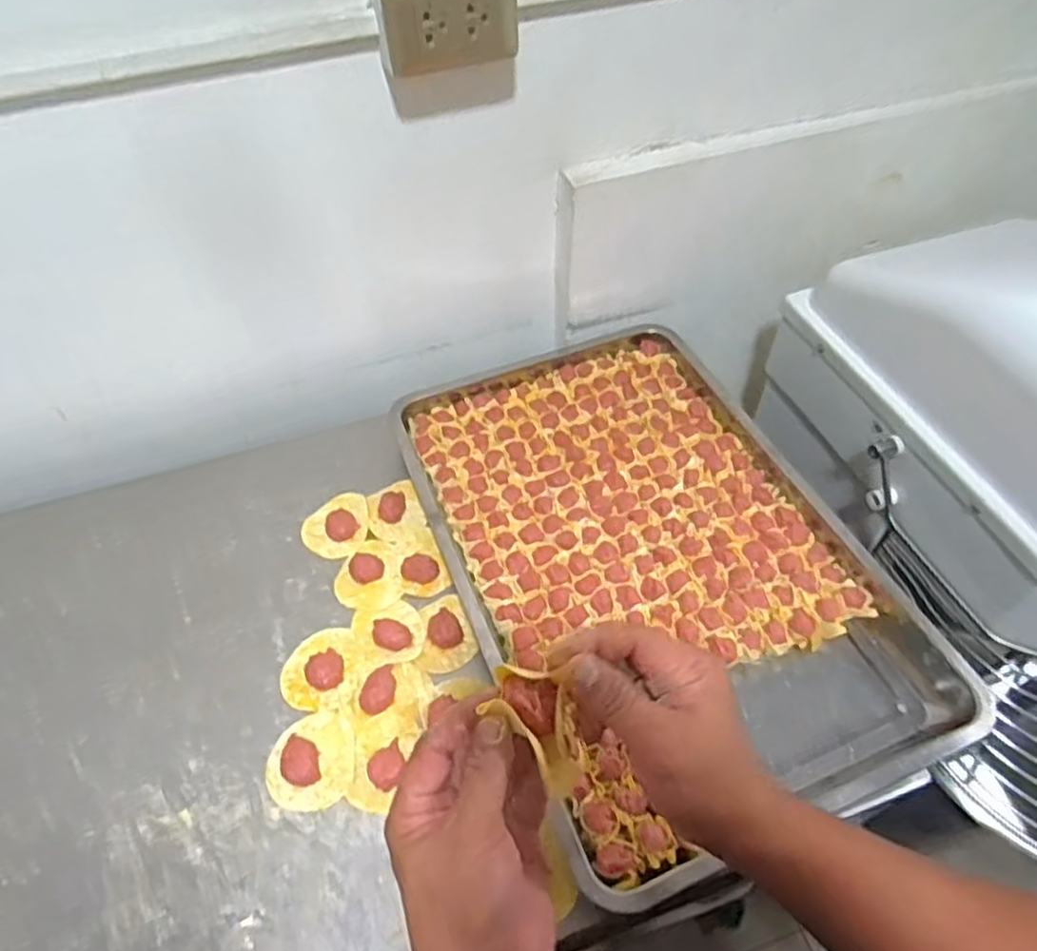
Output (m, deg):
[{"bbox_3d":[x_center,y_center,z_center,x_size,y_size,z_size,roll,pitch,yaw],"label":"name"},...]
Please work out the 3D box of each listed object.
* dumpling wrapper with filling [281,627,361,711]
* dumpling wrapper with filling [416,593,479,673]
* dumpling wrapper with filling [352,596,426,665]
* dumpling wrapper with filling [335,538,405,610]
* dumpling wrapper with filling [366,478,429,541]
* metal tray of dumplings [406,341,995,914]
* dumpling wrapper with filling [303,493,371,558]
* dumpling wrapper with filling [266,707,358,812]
[{"bbox_3d":[-0.192,0.186,0.677,0.073,0.010,0.084,5,51,6],"label":"dumpling wrapper with filling"},{"bbox_3d":[-0.077,0.159,0.700,0.059,0.013,0.076,-19,52,-13],"label":"dumpling wrapper with filling"},{"bbox_3d":[-0.131,0.156,0.697,0.067,0.011,0.068,-1,51,1],"label":"dumpling wrapper with filling"},{"bbox_3d":[-0.162,0.104,0.741,0.069,0.024,0.083,-15,52,-10],"label":"dumpling wrapper with filling"},{"bbox_3d":[-0.141,0.041,0.792,0.060,0.014,0.070,-17,52,-12],"label":"dumpling wrapper with filling"},{"bbox_3d":[0.128,0.066,0.743,0.387,0.057,0.600,-18,52,-13],"label":"metal tray of dumplings"},{"bbox_3d":[-0.207,0.056,0.782,0.073,0.011,0.075,-1,51,1],"label":"dumpling wrapper with filling"},{"bbox_3d":[-0.186,0.255,0.622,0.076,0.007,0.082,-1,51,1],"label":"dumpling wrapper with filling"}]

